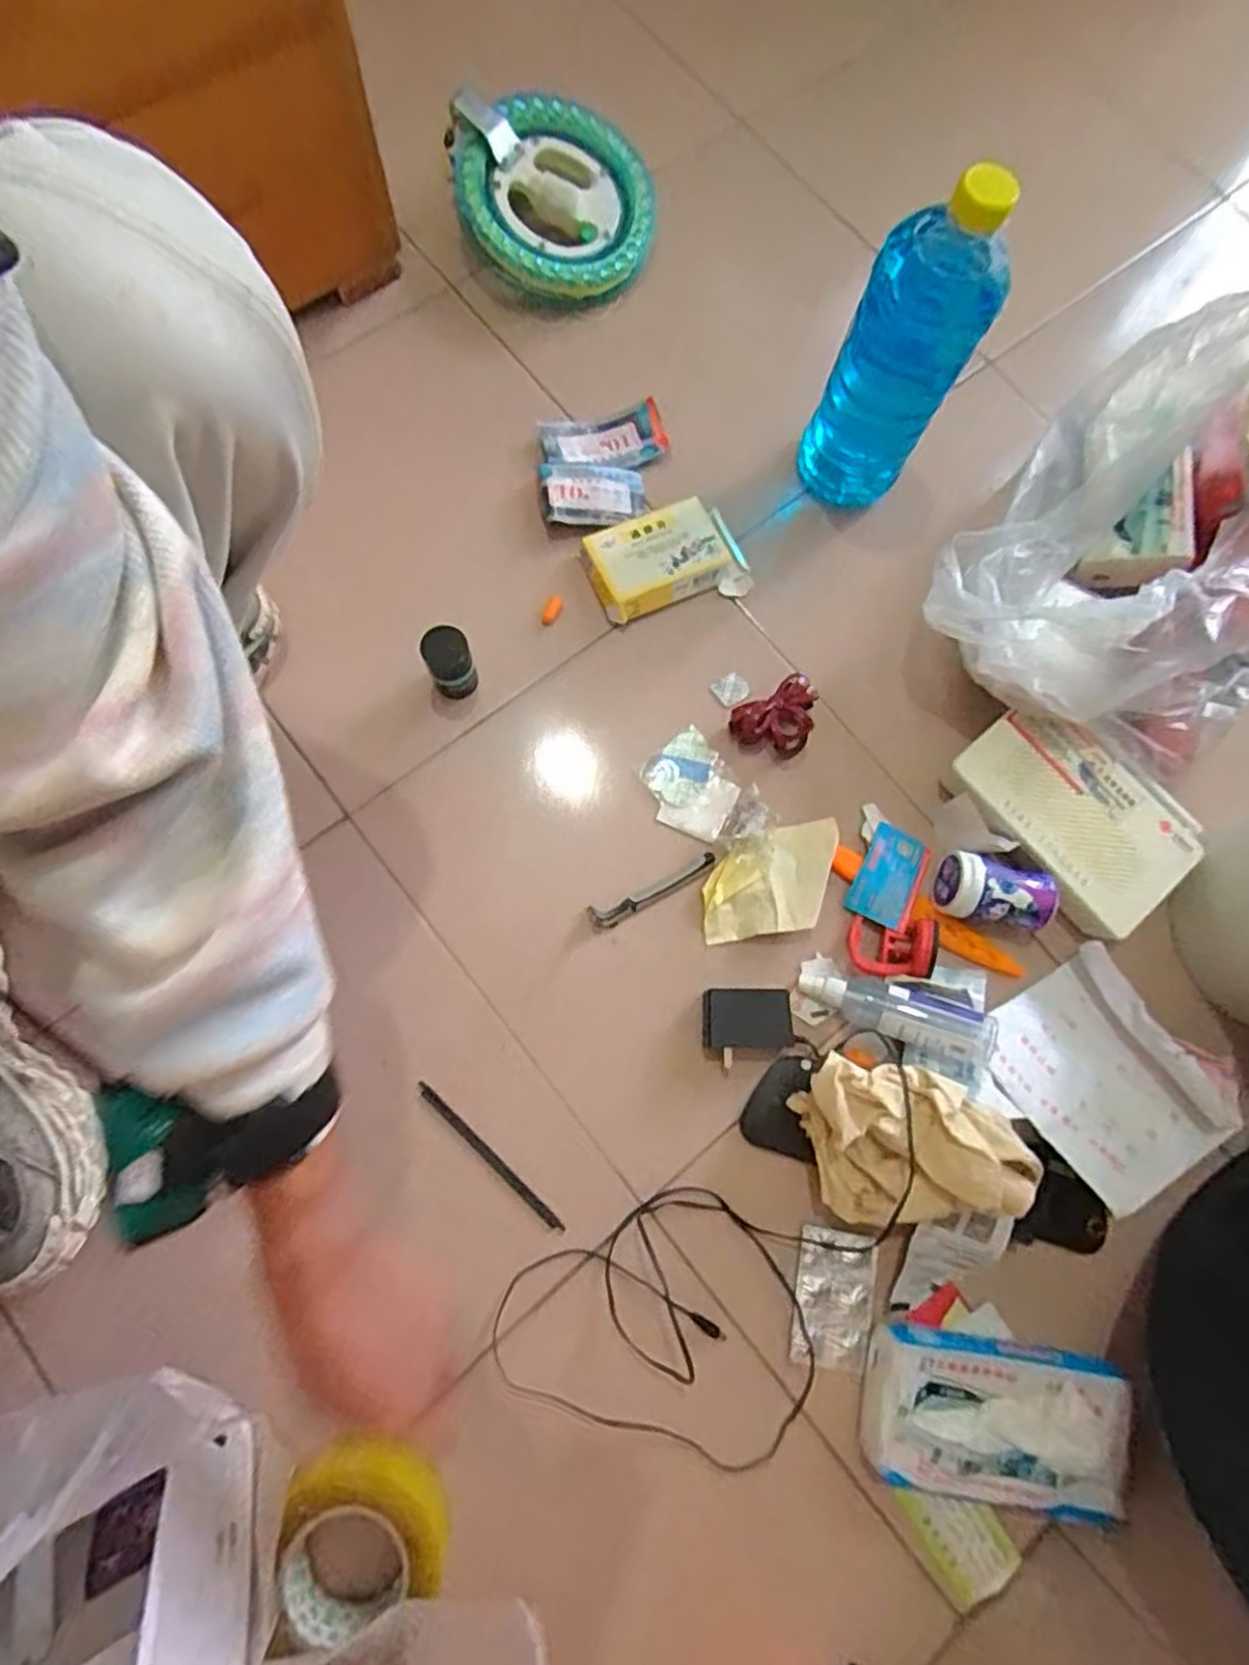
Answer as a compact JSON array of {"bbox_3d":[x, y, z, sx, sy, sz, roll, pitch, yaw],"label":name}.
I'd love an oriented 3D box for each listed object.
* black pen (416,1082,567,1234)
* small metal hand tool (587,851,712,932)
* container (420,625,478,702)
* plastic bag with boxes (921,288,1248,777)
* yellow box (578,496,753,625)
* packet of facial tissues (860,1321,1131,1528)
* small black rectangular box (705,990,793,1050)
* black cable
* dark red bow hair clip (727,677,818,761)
[{"bbox_3d":[-0.104,0.251,0.564,0.151,0.005,0.012,42,78,6],"label":"black pen"},{"bbox_3d":[0.025,0.050,0.616,0.116,0.004,0.022,-27,80,-9],"label":"small metal hand tool"},{"bbox_3d":[-0.144,-0.140,0.615,0.039,0.072,0.034,-36,82,-10],"label":"container"},{"bbox_3d":[0.490,-0.280,0.607,0.278,0.155,0.448,39,78,5],"label":"plastic bag with boxes"},{"bbox_3d":[0.038,-0.248,0.672,0.137,0.030,0.095,-24,80,-8],"label":"yellow box"},{"bbox_3d":[0.262,0.418,0.521,0.182,0.043,0.102,8,76,-2],"label":"packet of facial tissues"},{"bbox_3d":[0.098,0.149,0.584,0.069,0.022,0.046,2,77,-3],"label":"small black rectangular box"},{"bbox_3d":[0.099,0.326,0.520,0.344,0.069,0.187,-29,80,-9],"label":"black cable"},{"bbox_3d":[0.135,-0.096,0.638,0.076,0.028,0.056,-30,80,-6],"label":"dark red bow hair clip"}]

